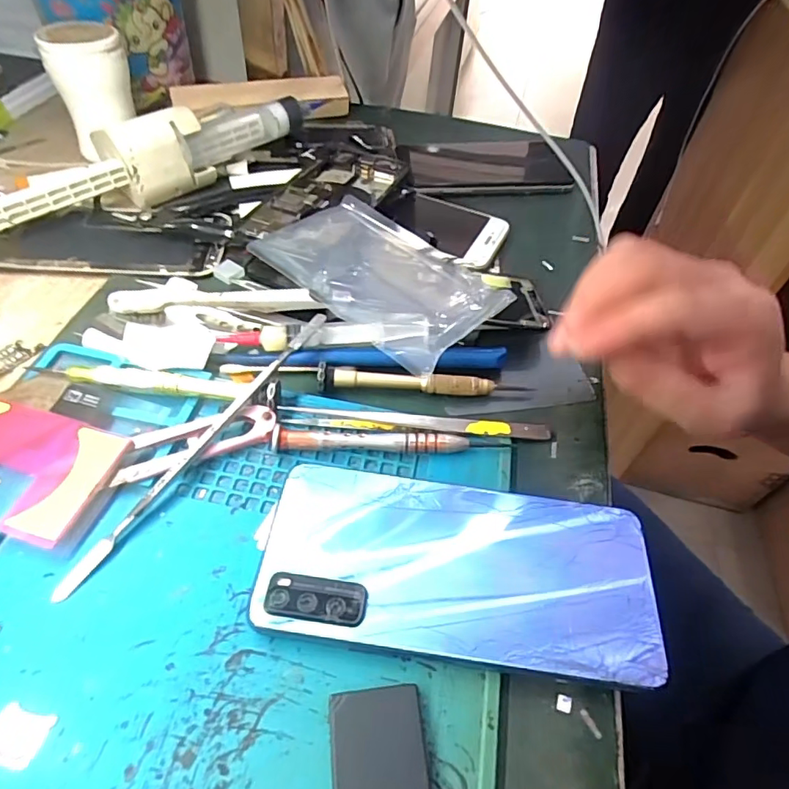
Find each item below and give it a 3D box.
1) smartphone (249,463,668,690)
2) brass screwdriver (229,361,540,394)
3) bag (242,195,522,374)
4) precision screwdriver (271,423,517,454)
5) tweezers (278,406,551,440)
[{"bbox_3d":[0.026,0.072,0.218,0.155,0.010,0.073,8,51,1],"label":"smartphone"},{"bbox_3d":[-0.010,-0.008,0.277,0.160,0.014,0.017,6,51,0],"label":"brass screwdriver"},{"bbox_3d":[-0.005,-0.071,0.316,0.143,0.027,0.096,27,54,16],"label":"bag"},{"bbox_3d":[-0.001,0.023,0.255,0.114,0.010,0.009,1,51,-4],"label":"precision screwdriver"},{"bbox_3d":[0.012,0.013,0.262,0.135,0.012,0.009,2,51,-3],"label":"tweezers"}]

